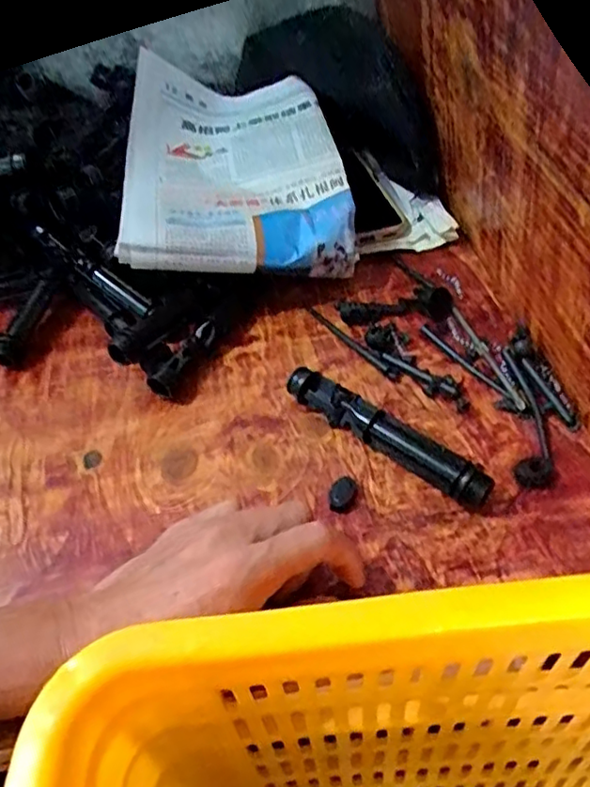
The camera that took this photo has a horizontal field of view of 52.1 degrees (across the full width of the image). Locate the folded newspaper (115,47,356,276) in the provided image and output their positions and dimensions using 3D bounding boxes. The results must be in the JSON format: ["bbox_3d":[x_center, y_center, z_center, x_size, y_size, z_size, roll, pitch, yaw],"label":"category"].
[{"bbox_3d":[-0.050,-0.199,0.514,0.184,0.091,0.250,-3,48,2],"label":"folded newspaper"}]

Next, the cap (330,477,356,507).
[{"bbox_3d":[0.029,0.059,0.365,0.014,0.004,0.023,17,52,20],"label":"cap"}]

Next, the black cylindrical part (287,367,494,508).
[{"bbox_3d":[0.056,0.025,0.376,0.140,0.028,0.022,31,58,29],"label":"black cylindrical part"}]

